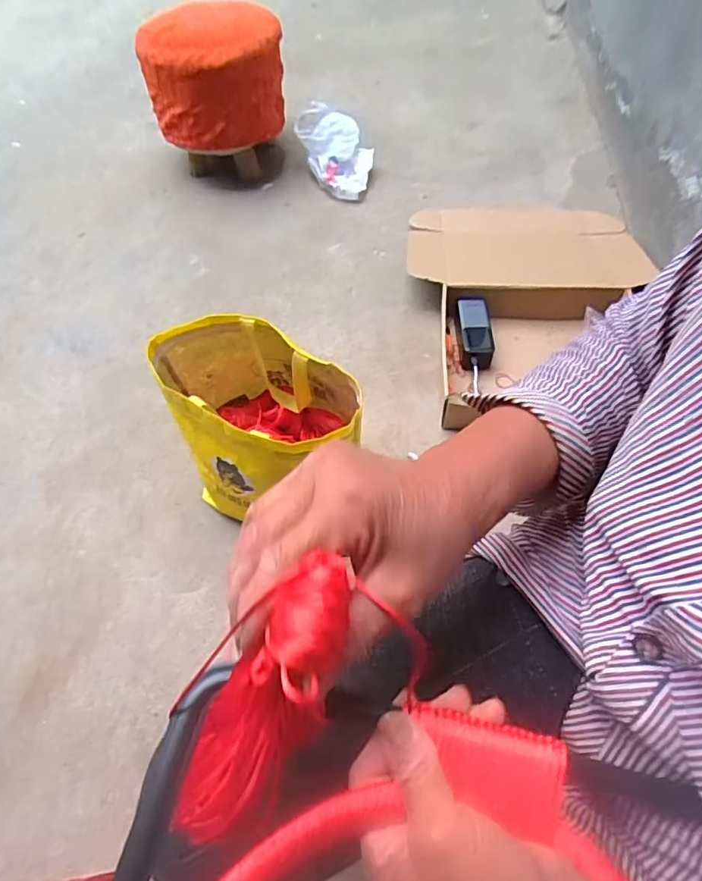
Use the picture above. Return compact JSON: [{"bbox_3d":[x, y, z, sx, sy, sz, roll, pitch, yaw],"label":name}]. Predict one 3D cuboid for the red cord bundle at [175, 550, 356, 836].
[{"bbox_3d":[-0.040,0.120,0.248,0.051,0.029,0.143,35,108,22],"label":"red cord bundle"}]

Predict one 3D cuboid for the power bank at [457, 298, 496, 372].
[{"bbox_3d":[0.223,-0.190,1.001,0.057,0.046,0.140,-1,71,2],"label":"power bank"}]

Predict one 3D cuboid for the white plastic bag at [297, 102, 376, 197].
[{"bbox_3d":[-0.030,-0.660,1.279,0.129,0.130,0.200,-36,63,-18],"label":"white plastic bag"}]

